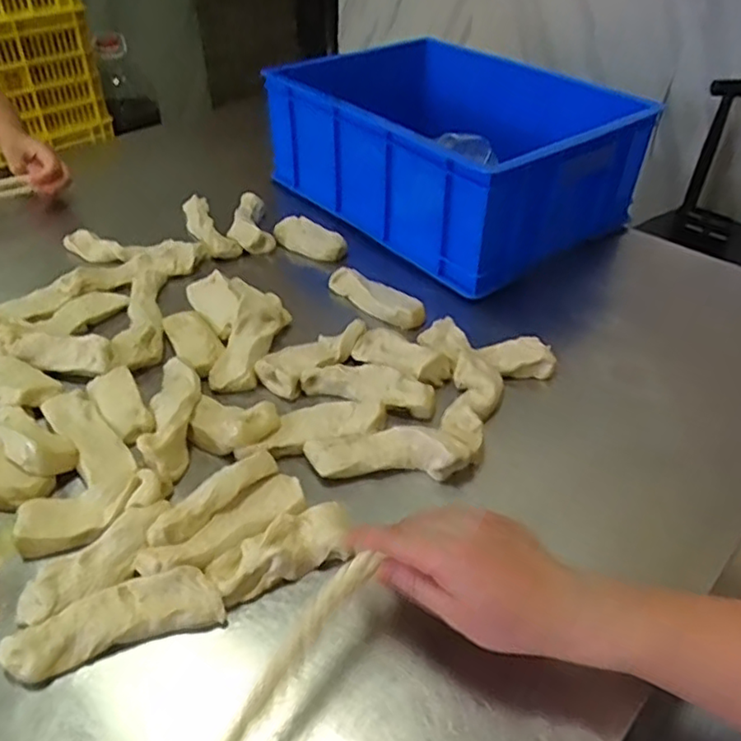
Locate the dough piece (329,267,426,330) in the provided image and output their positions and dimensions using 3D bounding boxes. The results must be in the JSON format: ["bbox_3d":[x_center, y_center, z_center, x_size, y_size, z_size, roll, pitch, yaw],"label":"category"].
[{"bbox_3d":[0.009,-0.092,0.826,0.152,0.043,0.047,33,49,31],"label":"dough piece"}]

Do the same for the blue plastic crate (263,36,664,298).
[{"bbox_3d":[0.129,-0.352,0.991,0.368,0.164,0.500,-25,47,-29],"label":"blue plastic crate"}]

